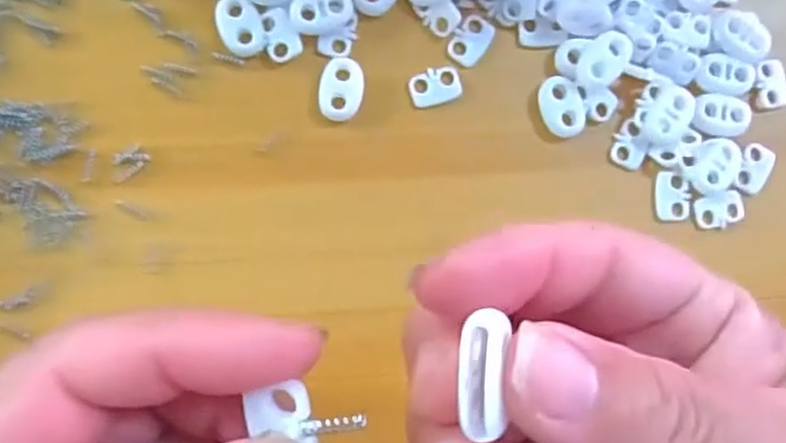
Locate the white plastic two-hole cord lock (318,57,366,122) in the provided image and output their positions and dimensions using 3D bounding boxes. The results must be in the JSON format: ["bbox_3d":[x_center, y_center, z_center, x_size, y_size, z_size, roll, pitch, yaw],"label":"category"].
[{"bbox_3d":[-0.018,-0.047,0.245,0.016,0.004,0.022,8,88,-6],"label":"white plastic two-hole cord lock"}]

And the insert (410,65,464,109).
[{"bbox_3d":[0.016,-0.049,0.248,0.019,0.004,0.013,-18,91,-6],"label":"insert"}]

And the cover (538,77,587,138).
[{"bbox_3d":[0.062,-0.042,0.252,0.016,0.005,0.022,-22,91,-6],"label":"cover"}]

